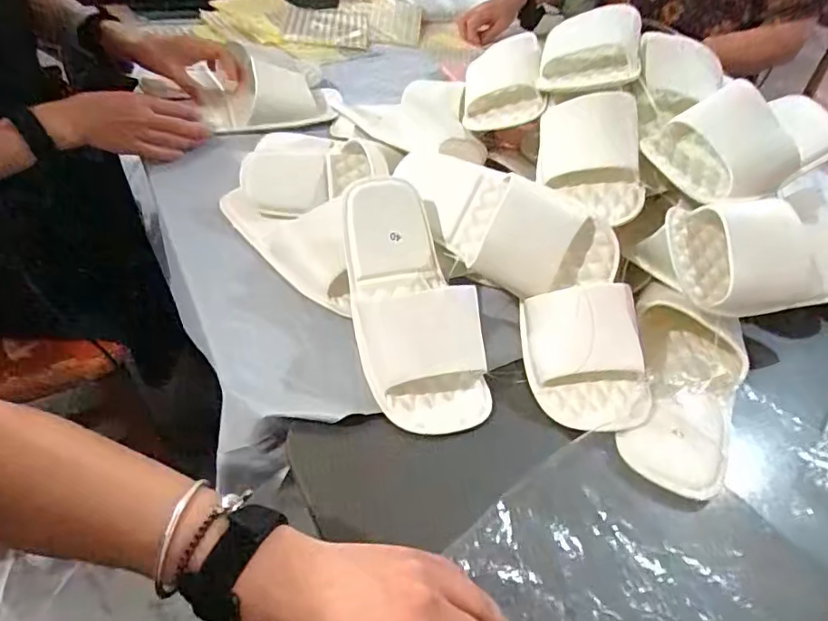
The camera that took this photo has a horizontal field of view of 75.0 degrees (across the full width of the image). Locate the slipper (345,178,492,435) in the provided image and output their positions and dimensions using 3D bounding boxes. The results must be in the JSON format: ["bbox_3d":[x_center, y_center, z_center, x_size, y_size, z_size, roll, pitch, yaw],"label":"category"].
[{"bbox_3d":[-0.006,-0.013,0.470,0.104,0.057,0.244,-11,66,-15],"label":"slipper"}]

